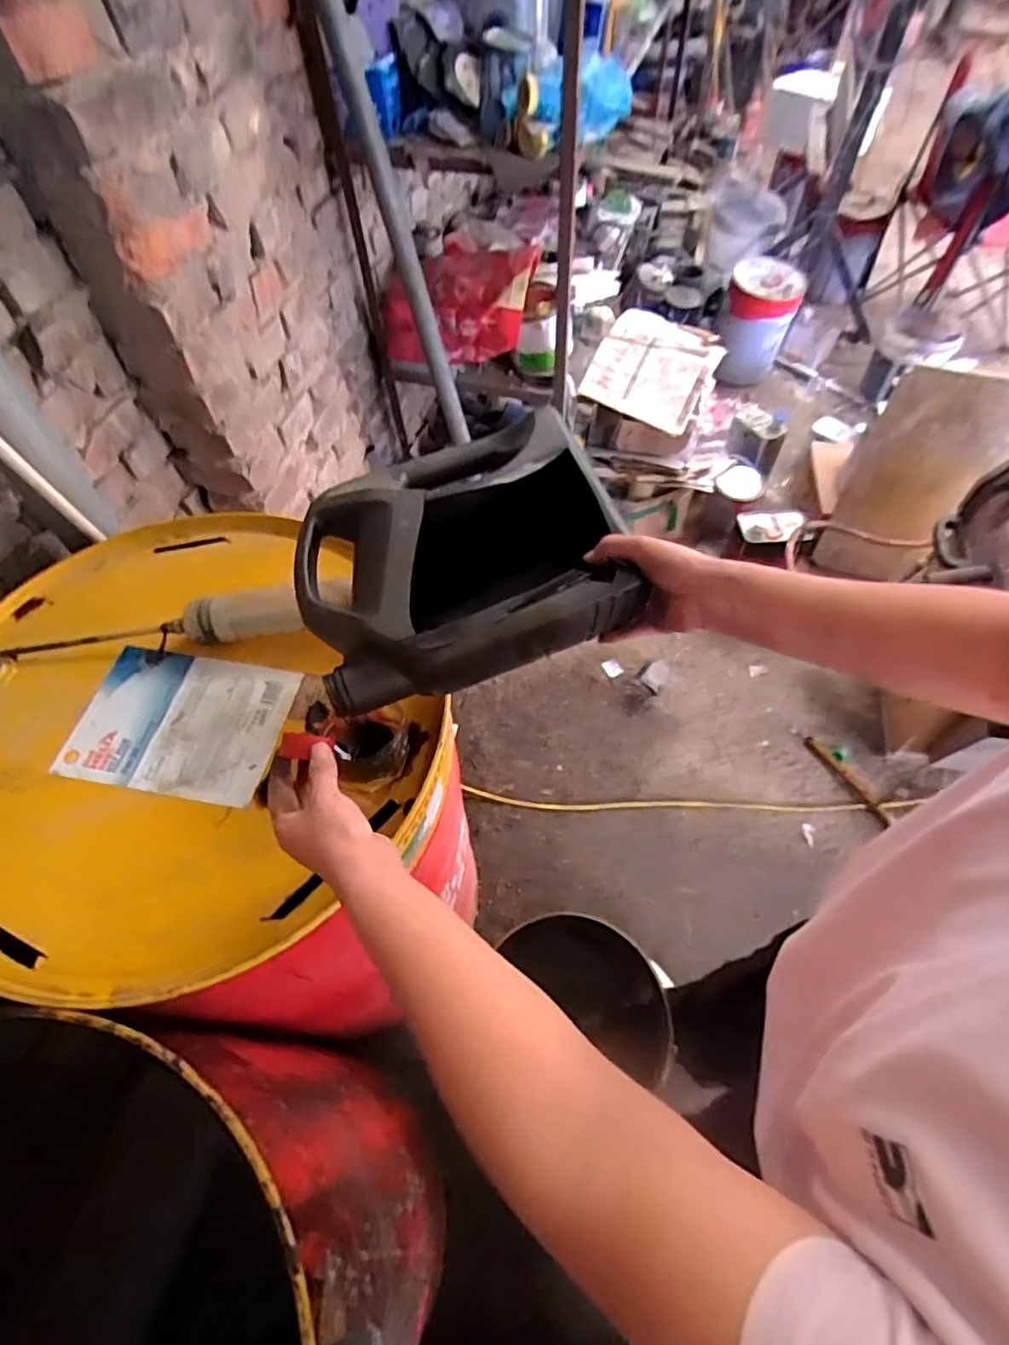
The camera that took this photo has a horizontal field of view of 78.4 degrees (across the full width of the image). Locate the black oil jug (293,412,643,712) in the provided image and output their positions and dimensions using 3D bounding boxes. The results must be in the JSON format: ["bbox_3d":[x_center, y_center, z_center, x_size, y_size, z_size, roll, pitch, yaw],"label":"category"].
[{"bbox_3d":[-0.038,-0.114,0.564,0.294,0.087,0.225,-17,60,-9],"label":"black oil jug"}]

